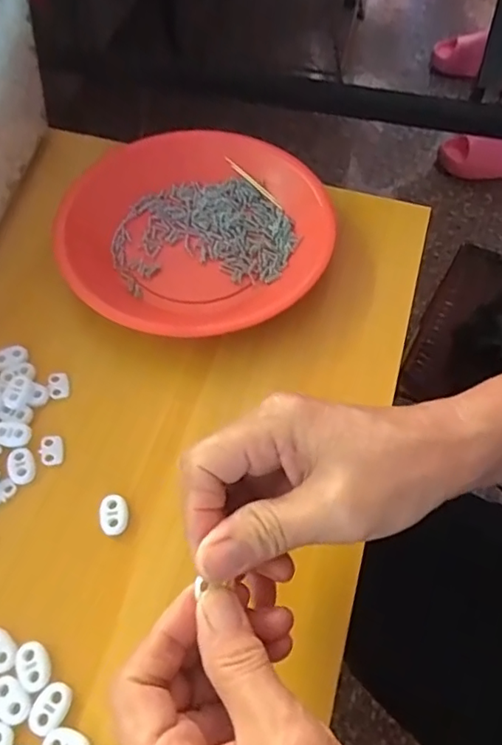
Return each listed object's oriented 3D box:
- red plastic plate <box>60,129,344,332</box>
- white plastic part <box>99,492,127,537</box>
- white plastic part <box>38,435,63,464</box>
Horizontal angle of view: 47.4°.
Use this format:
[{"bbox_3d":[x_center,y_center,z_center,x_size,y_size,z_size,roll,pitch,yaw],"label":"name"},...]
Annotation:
[{"bbox_3d":[-0.037,-0.103,0.419,0.185,0.029,0.191,0,59,-1],"label":"red plastic plate"},{"bbox_3d":[-0.078,0.079,0.322,0.015,0.004,0.024,-12,60,-8],"label":"white plastic part"},{"bbox_3d":[-0.120,0.046,0.343,0.013,0.004,0.020,-12,60,-8],"label":"white plastic part"}]

